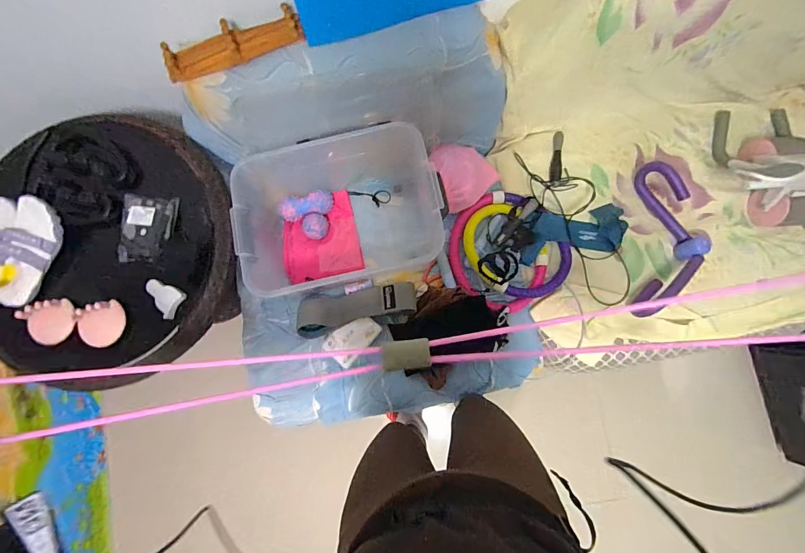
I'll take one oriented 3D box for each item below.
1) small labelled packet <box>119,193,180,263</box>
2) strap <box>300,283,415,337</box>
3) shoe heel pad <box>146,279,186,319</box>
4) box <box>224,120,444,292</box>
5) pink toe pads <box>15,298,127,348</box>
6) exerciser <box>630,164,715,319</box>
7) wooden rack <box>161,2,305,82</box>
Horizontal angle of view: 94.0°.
[{"bbox_3d":[-0.574,-0.107,0.842,0.117,0.031,0.149,4,83,5],"label":"small labelled packet"},{"bbox_3d":[-0.122,0.083,0.998,0.321,0.050,0.101,-12,82,2],"label":"strap"},{"bbox_3d":[-0.532,0.050,0.831,0.085,0.021,0.065,22,84,7],"label":"shoe heel pad"},{"bbox_3d":[-0.152,-0.167,0.965,0.481,0.208,0.383,-12,82,2],"label":"box"},{"bbox_3d":[-0.719,0.101,0.819,0.207,0.019,0.098,4,82,-10],"label":"pink toe pads"},{"bbox_3d":[0.709,-0.112,0.988,0.157,0.075,0.378,7,83,5],"label":"exerciser"},{"bbox_3d":[-0.362,-0.496,0.799,0.295,0.044,0.069,-20,81,1],"label":"wooden rack"}]

